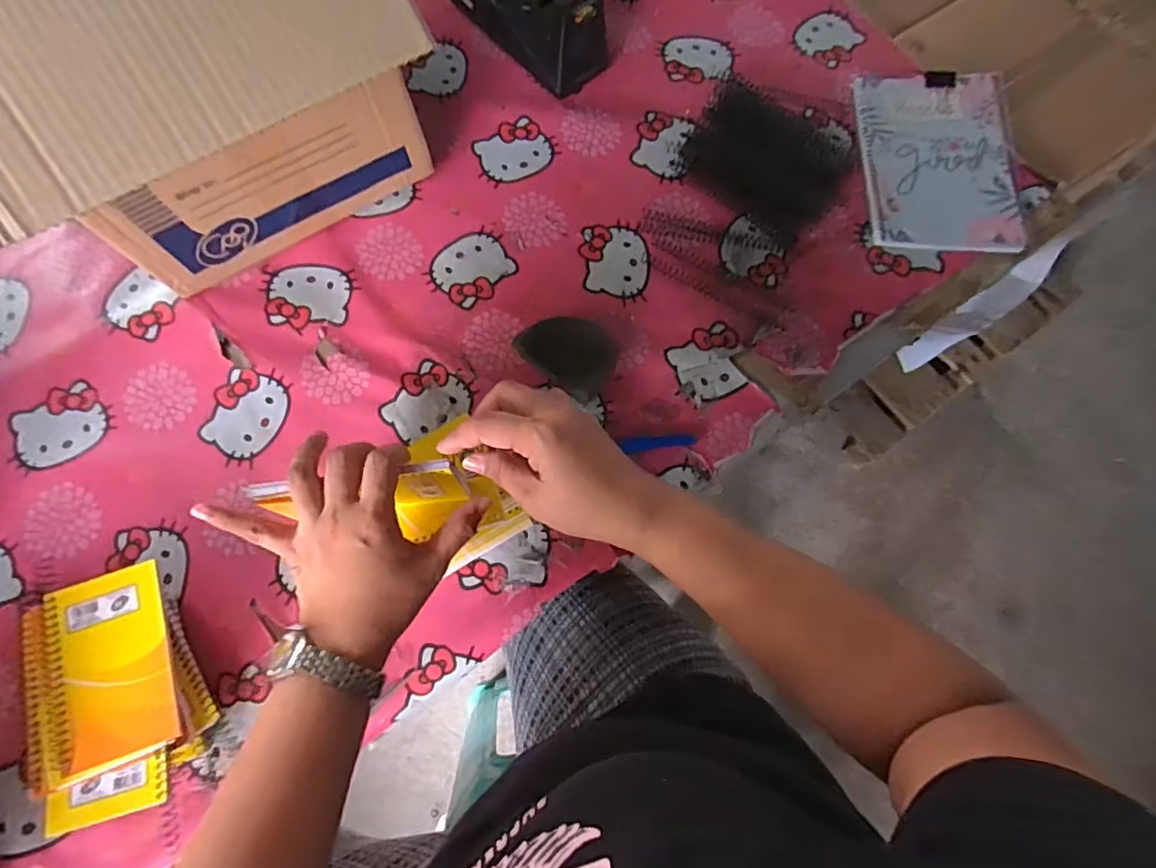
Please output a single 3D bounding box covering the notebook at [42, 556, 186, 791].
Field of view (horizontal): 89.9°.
[{"bbox_3d":[-0.349,0.174,0.428,0.090,0.013,0.135,-15,75,-6],"label":"notebook"}]

